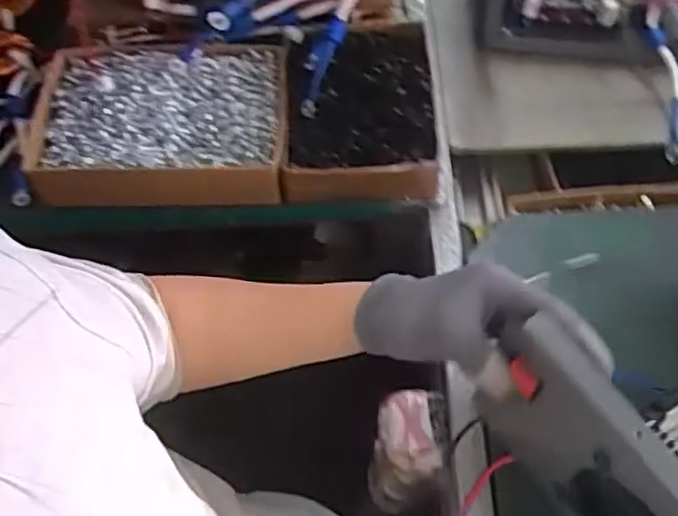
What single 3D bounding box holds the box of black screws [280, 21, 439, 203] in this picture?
[{"bbox_3d":[0.019,-0.134,0.648,0.131,0.043,0.175,-1,59,0],"label":"box of black screws"}]

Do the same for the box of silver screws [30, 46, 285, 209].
[{"bbox_3d":[-0.156,-0.115,0.649,0.215,0.049,0.153,-2,59,0],"label":"box of silver screws"}]

